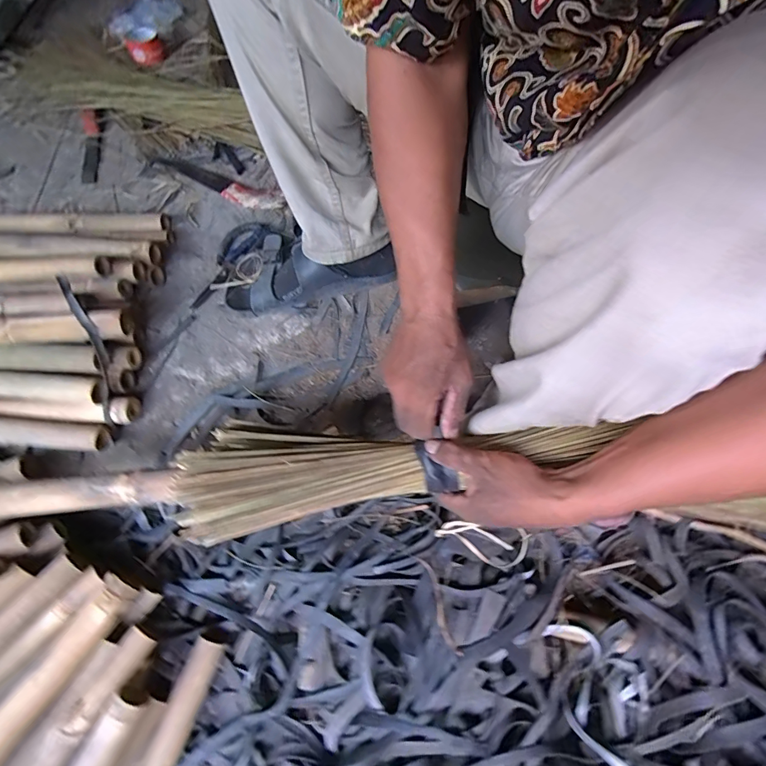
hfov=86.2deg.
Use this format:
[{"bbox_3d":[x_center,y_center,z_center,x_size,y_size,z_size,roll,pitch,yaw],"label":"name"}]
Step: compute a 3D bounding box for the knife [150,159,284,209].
[{"bbox_3d":[-0.336,-0.398,0.808,0.320,0.021,0.056,24,67,15],"label":"knife"}]

